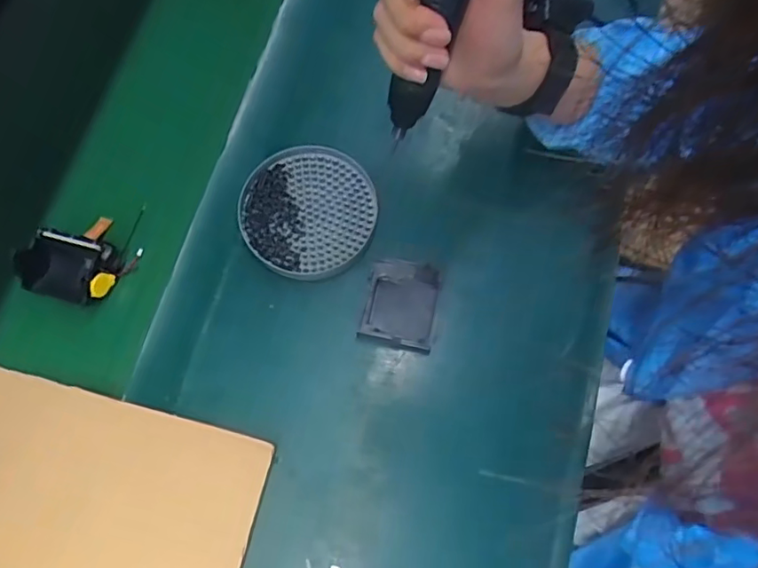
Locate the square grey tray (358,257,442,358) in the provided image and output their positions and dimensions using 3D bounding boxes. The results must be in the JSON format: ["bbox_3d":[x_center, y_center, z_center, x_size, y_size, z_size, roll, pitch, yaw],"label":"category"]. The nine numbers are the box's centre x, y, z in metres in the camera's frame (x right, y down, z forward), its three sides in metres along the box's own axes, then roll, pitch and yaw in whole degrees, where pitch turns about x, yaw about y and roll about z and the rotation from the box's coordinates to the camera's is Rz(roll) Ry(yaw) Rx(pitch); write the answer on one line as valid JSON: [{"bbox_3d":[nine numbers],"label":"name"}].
[{"bbox_3d":[0.018,0.015,0.447,0.056,0.022,0.074,9,72,6],"label":"square grey tray"}]

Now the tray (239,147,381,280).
[{"bbox_3d":[-0.061,-0.062,0.468,0.112,0.023,0.113,-1,71,2],"label":"tray"}]

